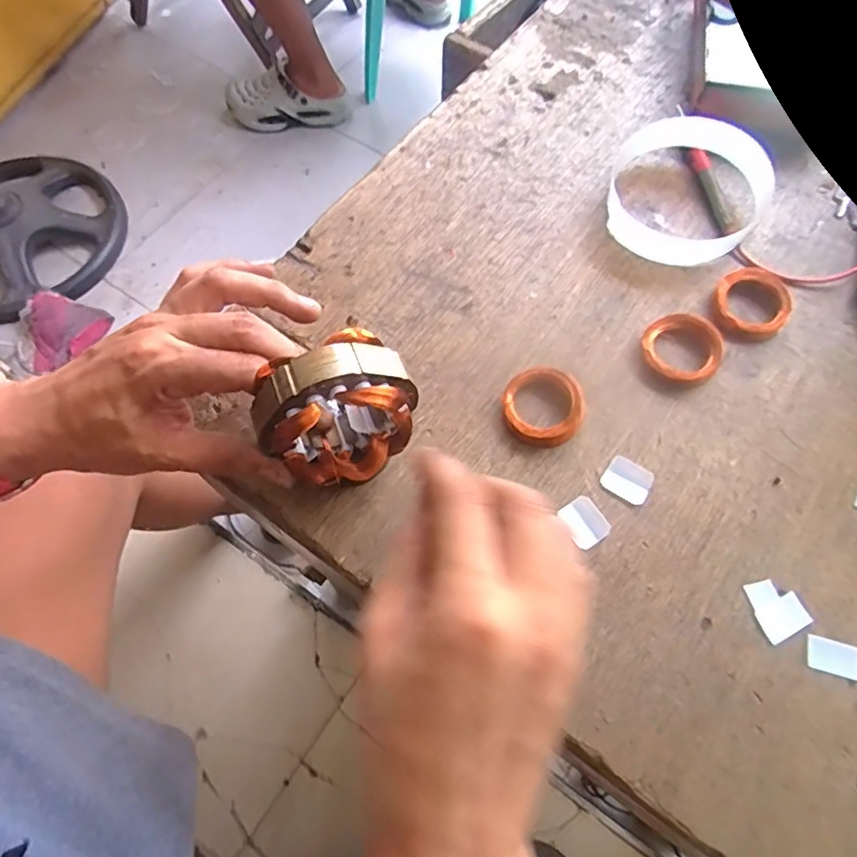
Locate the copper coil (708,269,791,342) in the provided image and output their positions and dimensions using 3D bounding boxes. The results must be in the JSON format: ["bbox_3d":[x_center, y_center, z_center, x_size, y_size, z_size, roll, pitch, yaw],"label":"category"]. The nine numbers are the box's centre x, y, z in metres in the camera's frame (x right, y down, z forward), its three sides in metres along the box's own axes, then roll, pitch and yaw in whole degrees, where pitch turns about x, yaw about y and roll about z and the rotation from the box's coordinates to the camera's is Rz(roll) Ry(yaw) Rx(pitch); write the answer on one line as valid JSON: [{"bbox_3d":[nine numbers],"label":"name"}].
[{"bbox_3d":[0.193,-0.074,0.341,0.043,0.015,0.043,0,67,0],"label":"copper coil"}]

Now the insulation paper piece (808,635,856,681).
[{"bbox_3d":[0.194,0.109,0.271,0.025,0.004,0.016,15,67,7],"label":"insulation paper piece"}]

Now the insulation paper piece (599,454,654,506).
[{"bbox_3d":[0.108,0.027,0.307,0.024,0.004,0.022,32,70,13],"label":"insulation paper piece"}]

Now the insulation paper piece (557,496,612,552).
[{"bbox_3d":[0.081,0.049,0.298,0.020,0.004,0.024,-35,69,-5],"label":"insulation paper piece"}]

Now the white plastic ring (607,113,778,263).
[{"bbox_3d":[0.175,-0.156,0.371,0.104,0.028,0.109,0,67,0],"label":"white plastic ring"}]

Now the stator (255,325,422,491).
[{"bbox_3d":[-0.041,-0.006,0.264,0.068,0.066,0.044,-32,71,-13],"label":"stator"}]

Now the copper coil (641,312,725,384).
[{"bbox_3d":[0.150,-0.047,0.333,0.043,0.010,0.044,0,67,0],"label":"copper coil"}]

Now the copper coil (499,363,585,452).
[{"bbox_3d":[0.065,-0.013,0.319,0.045,0.014,0.044,0,67,0],"label":"copper coil"}]

